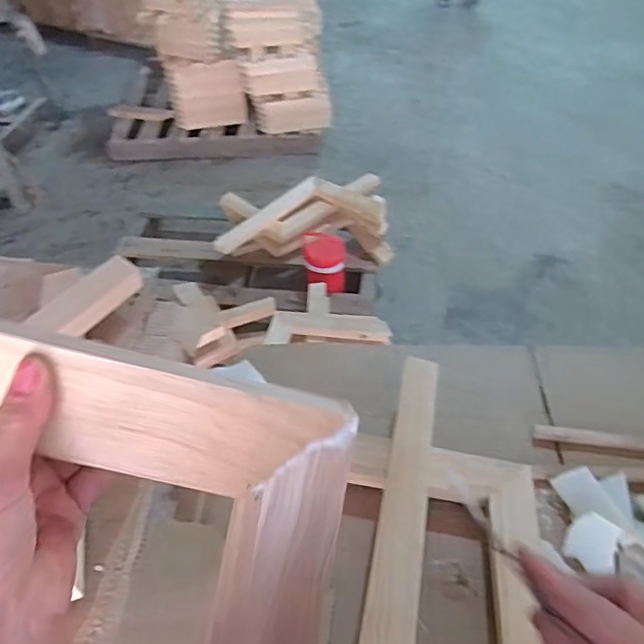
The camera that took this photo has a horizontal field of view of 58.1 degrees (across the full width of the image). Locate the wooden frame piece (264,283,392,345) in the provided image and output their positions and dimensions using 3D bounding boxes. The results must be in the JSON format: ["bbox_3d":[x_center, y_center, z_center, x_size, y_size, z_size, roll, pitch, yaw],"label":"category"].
[{"bbox_3d":[0.023,-0.018,1.580,0.311,0.059,0.240,0,33,5],"label":"wooden frame piece"}]

